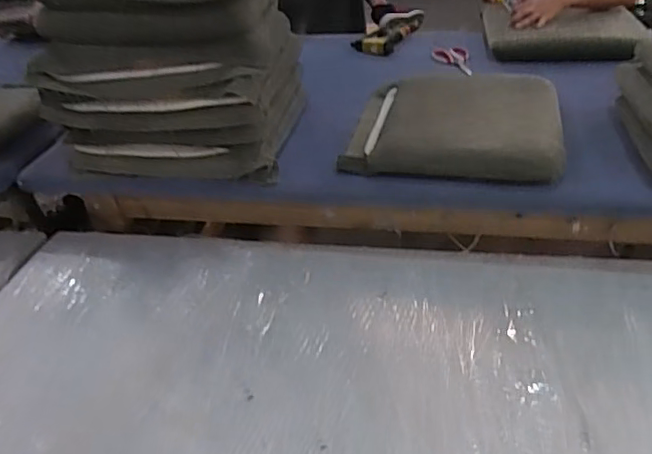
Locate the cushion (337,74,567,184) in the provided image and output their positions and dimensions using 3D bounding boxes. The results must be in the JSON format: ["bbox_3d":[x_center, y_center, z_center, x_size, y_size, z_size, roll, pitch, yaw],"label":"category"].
[{"bbox_3d":[0.293,-0.250,1.290,0.447,0.071,0.413,4,38,13],"label":"cushion"}]

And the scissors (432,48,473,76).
[{"bbox_3d":[0.385,-0.486,1.647,0.097,0.012,0.171,-23,50,-16],"label":"scissors"}]

